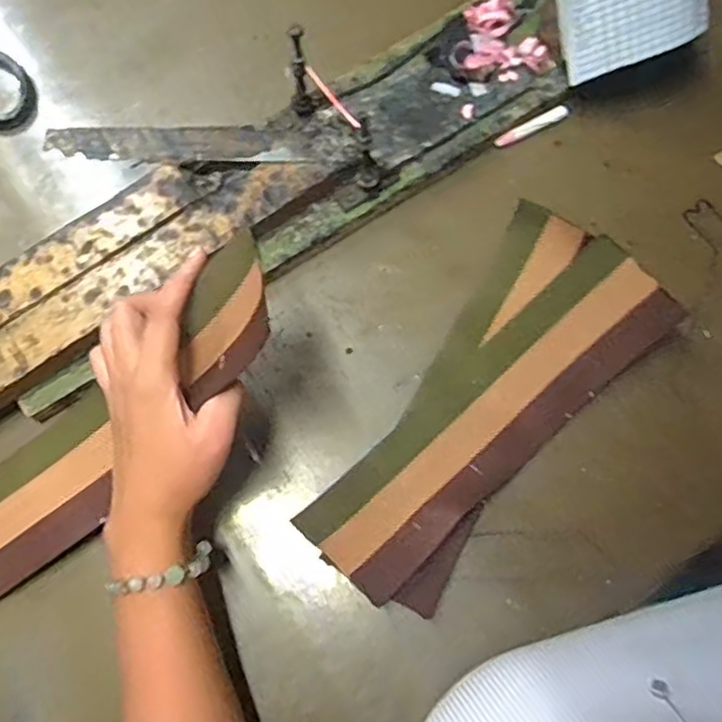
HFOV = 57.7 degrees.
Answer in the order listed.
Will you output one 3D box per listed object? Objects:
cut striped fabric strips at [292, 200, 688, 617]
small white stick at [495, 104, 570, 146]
[{"bbox_3d":[0.078,0.031,0.428,0.122,0.043,0.271,38,79,11],"label":"cut striped fabric strips"},{"bbox_3d":[0.131,-0.180,0.501,0.064,0.007,0.010,-28,76,-6],"label":"small white stick"}]

